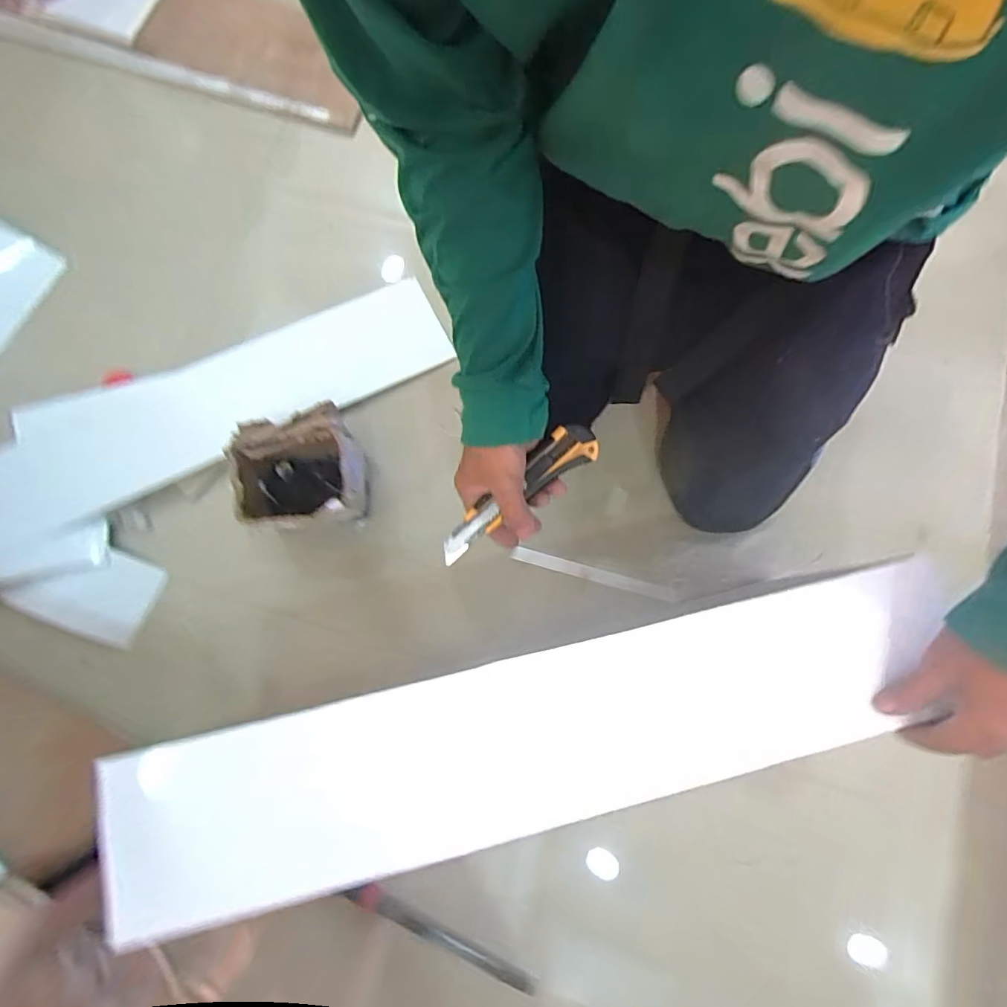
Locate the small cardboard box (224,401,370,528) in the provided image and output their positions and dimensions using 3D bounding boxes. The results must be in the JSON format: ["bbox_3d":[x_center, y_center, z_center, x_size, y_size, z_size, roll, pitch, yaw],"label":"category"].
[{"bbox_3d":[-0.244,-0.034,0.639,0.140,0.114,0.137,-8,78,-2],"label":"small cardboard box"}]

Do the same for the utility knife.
[{"bbox_3d":[0.010,-0.009,0.459,0.169,0.019,0.038,-40,80,1],"label":"utility knife"}]

